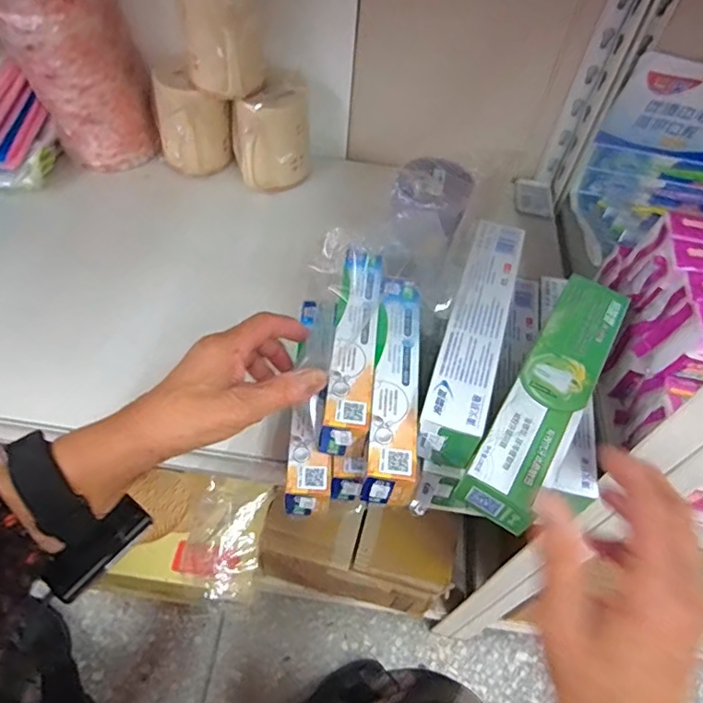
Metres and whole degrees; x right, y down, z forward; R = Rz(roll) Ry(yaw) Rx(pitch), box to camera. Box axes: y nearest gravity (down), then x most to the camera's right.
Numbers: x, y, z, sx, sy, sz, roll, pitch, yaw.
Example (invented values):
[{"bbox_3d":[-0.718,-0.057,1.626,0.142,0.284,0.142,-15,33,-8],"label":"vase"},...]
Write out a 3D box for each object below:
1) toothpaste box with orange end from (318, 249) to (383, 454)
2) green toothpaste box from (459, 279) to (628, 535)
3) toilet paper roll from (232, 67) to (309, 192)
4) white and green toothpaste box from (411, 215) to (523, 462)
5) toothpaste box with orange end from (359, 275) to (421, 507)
[{"bbox_3d":[0.002,-0.007,0.440,0.035,0.038,0.176,8,58,0],"label":"toothpaste box with orange end"},{"bbox_3d":[0.156,0.027,0.418,0.052,0.028,0.230,29,57,15],"label":"green toothpaste box"},{"bbox_3d":[-0.094,-0.253,0.637,0.088,0.101,0.093,-1,54,-6],"label":"toilet paper roll"},{"bbox_3d":[0.102,-0.016,0.449,0.050,0.050,0.225,18,54,8],"label":"white and green toothpaste box"},{"bbox_3d":[0.034,0.024,0.425,0.035,0.034,0.184,8,54,0],"label":"toothpaste box with orange end"}]

